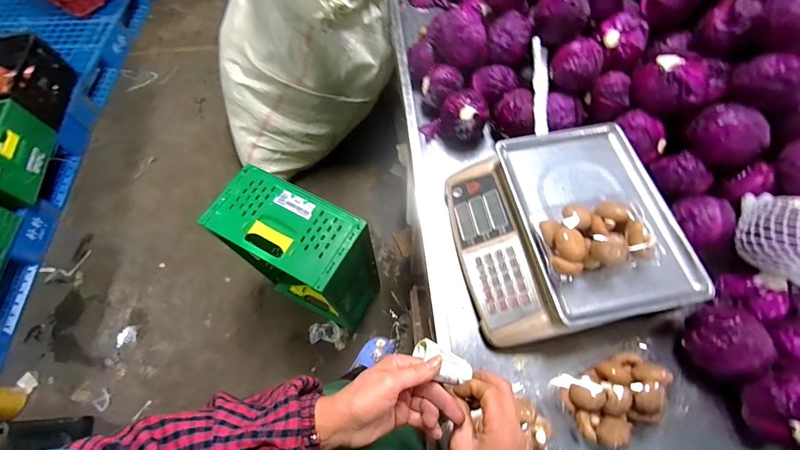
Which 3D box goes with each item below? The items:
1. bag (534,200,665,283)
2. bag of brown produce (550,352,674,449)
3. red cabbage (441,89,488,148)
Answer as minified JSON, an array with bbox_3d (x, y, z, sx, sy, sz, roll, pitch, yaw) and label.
[{"bbox_3d":[0.306,0.017,0.537,0.164,0.056,0.107,-11,65,-4],"label":"bag"},{"bbox_3d":[0.342,0.268,0.536,0.161,0.047,0.113,-15,65,-6],"label":"bag of brown produce"},{"bbox_3d":[0.145,-0.241,0.791,0.104,0.113,0.107,14,66,8],"label":"red cabbage"}]

